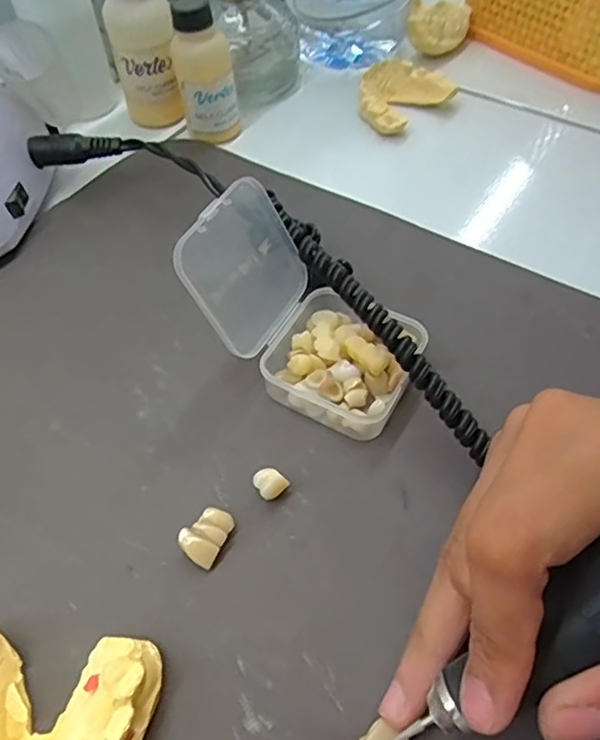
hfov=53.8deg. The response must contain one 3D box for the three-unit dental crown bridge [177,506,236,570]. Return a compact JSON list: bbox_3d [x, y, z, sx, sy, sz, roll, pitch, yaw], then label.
[{"bbox_3d":[-0.032,0.057,0.206,0.013,0.009,0.020,24,58,16],"label":"three-unit dental crown bridge"}]

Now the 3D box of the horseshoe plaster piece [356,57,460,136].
[{"bbox_3d":[0.061,-0.168,0.366,0.052,0.023,0.048,0,54,0],"label":"horseshoe plaster piece"}]

